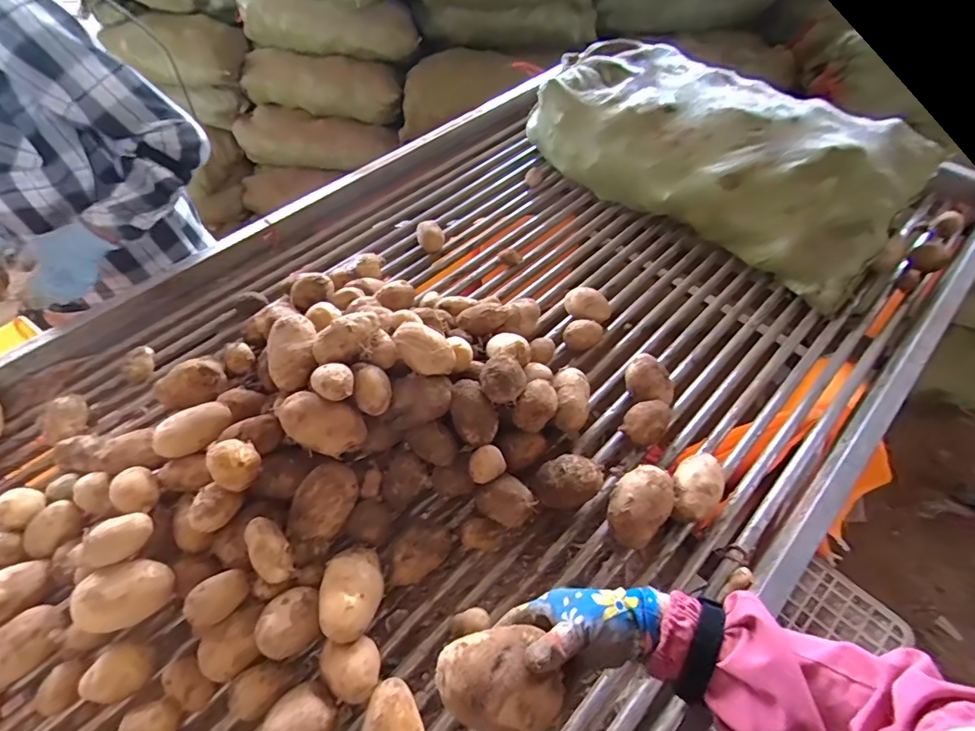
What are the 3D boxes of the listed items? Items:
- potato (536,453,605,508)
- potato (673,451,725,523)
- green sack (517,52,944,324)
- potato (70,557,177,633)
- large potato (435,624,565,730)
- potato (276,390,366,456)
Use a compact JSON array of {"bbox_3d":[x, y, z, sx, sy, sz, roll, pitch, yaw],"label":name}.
[{"bbox_3d":[0.106,0.150,0.643,0.089,0.052,0.049,-18,38,12],"label":"potato"},{"bbox_3d":[0.271,0.161,0.642,0.058,0.053,0.083,25,55,18],"label":"potato"},{"bbox_3d":[0.437,-0.424,0.997,0.324,0.201,0.700,-34,59,-25],"label":"green sack"},{"bbox_3d":[-0.396,0.250,0.538,0.092,0.053,0.062,-6,51,-6],"label":"potato"},{"bbox_3d":[0.012,0.264,0.412,0.103,0.055,0.074,-3,53,1],"label":"large potato"},{"bbox_3d":[-0.199,0.067,0.607,0.103,0.064,0.059,20,15,-9],"label":"potato"}]

